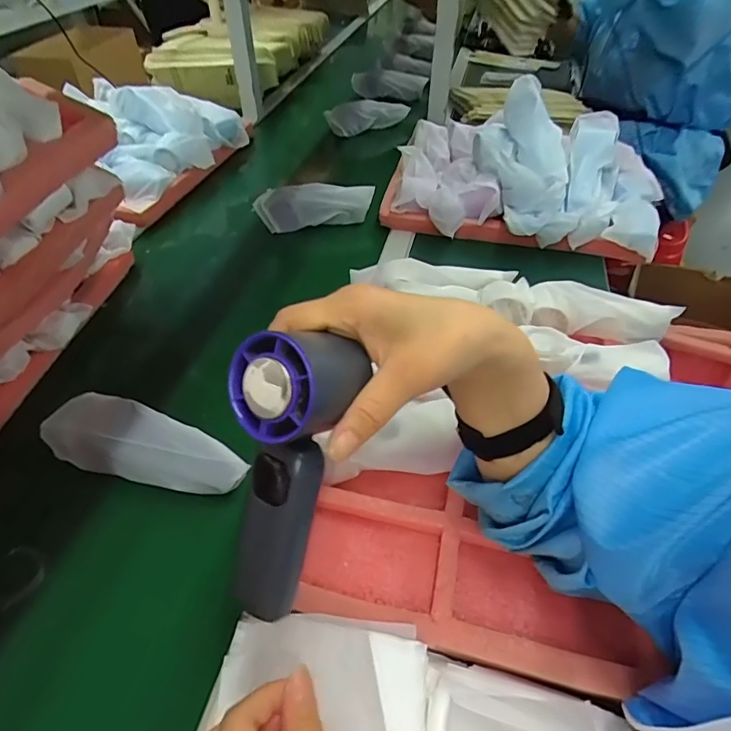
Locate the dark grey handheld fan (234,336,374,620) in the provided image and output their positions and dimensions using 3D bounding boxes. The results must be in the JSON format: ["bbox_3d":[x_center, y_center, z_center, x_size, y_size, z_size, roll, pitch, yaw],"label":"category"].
[{"bbox_3d":[-0.044,0.055,0.256,0.053,0.148,0.051,17,17,16],"label":"dark grey handheld fan"}]

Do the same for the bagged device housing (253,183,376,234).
[{"bbox_3d":[-0.081,-0.259,0.783,0.186,0.065,0.023,-10,46,-10],"label":"bagged device housing"}]

